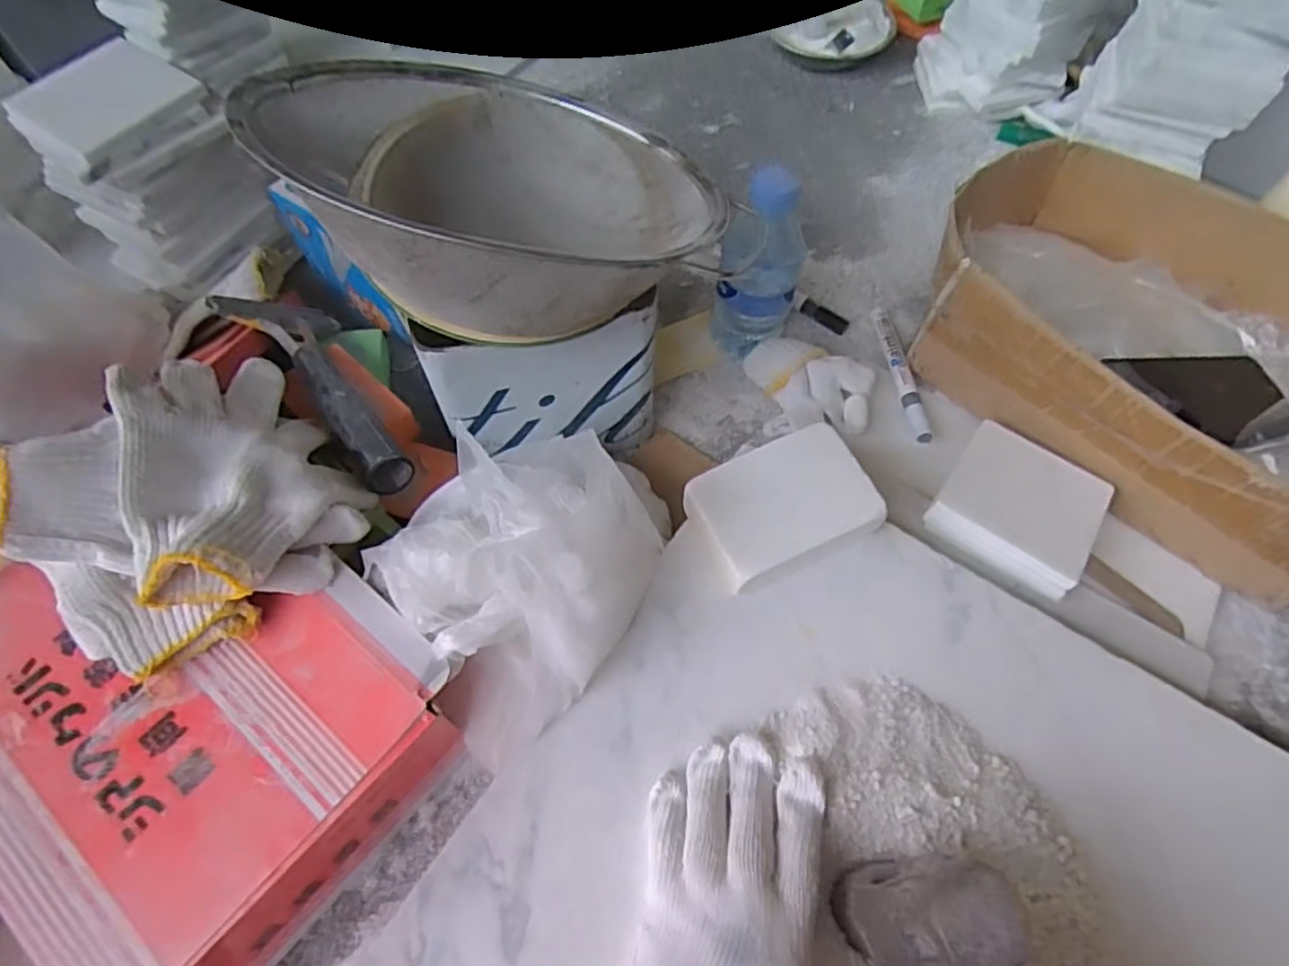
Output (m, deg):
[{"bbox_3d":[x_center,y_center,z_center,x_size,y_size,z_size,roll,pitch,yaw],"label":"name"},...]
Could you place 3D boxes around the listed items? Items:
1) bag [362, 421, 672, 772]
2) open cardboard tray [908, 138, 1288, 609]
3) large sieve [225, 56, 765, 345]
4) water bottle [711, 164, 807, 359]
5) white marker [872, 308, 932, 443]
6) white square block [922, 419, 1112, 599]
[{"bbox_3d":[-0.077,0.050,0.405,0.132,0.120,0.157,29,63,13],"label":"bag"},{"bbox_3d":[0.401,-0.106,0.542,0.253,0.098,0.376,-34,67,-20],"label":"open cardboard tray"},{"bbox_3d":[-0.089,-0.146,0.398,0.247,0.090,0.232,41,45,21],"label":"large sieve"},{"bbox_3d":[0.088,-0.160,0.547,0.060,0.143,0.056,14,61,5],"label":"water bottle"},{"bbox_3d":[0.209,-0.092,0.587,0.016,0.018,0.142,-2,60,-4],"label":"white marker"},{"bbox_3d":[0.266,0.017,0.506,0.100,0.026,0.106,35,64,16],"label":"white square block"}]

